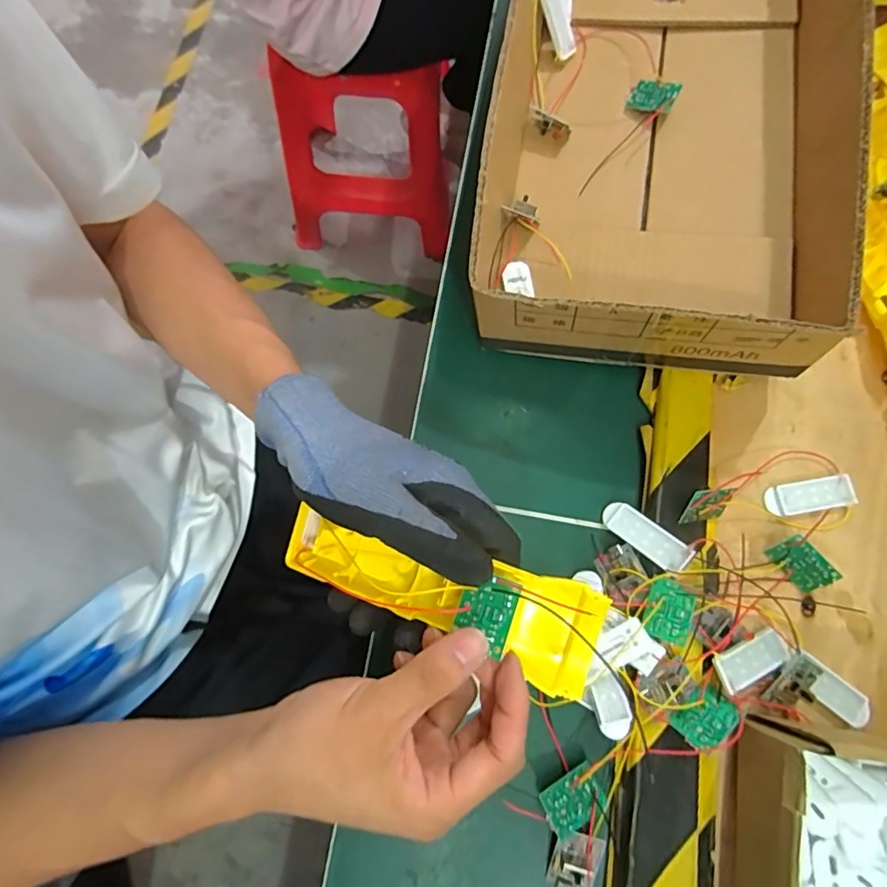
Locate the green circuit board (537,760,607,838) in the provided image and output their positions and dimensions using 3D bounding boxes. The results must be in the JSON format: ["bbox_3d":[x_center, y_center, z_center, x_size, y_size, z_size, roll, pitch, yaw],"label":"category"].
[{"bbox_3d":[0.075,0.203,0.301,0.035,0.004,0.026,-24,76,-17],"label":"green circuit board"}]

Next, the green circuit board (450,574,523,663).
[{"bbox_3d":[0.019,0.077,0.241,0.025,0.006,0.033,18,78,6],"label":"green circuit board"}]

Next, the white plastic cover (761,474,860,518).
[{"bbox_3d":[0.240,0.034,0.346,0.057,0.005,0.021,-8,76,-4],"label":"white plastic cover"}]

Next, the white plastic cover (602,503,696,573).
[{"bbox_3d":[0.128,0.058,0.337,0.057,0.006,0.020,36,79,30],"label":"white plastic cover"}]

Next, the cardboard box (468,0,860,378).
[{"bbox_3d":[0.154,-0.261,0.380,0.223,0.085,0.420,9,75,4],"label":"cardboard box"}]

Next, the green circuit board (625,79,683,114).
[{"bbox_3d":[0.164,-0.272,0.415,0.037,0.004,0.025,39,108,30],"label":"green circuit board"}]

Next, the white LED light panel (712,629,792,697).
[{"bbox_3d":[0.181,0.128,0.312,0.049,0.005,0.022,-17,76,-20],"label":"white LED light panel"}]

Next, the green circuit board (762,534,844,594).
[{"bbox_3d":[0.223,0.075,0.329,0.035,0.025,0.006,48,41,8],"label":"green circuit board"}]

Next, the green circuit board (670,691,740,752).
[{"bbox_3d":[0.150,0.157,0.302,0.034,0.004,0.024,-30,44,-14],"label":"green circuit board"}]

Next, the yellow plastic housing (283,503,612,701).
[{"bbox_3d":[-0.007,0.074,0.263,0.163,0.020,0.046,13,77,19],"label":"yellow plastic housing"}]

